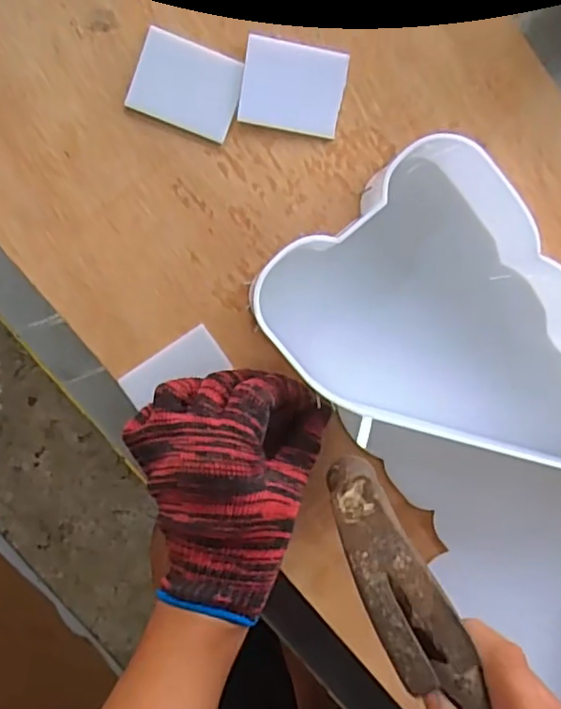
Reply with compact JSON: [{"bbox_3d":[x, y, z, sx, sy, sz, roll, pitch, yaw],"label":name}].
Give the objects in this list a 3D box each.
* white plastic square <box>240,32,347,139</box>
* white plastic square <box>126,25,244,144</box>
[{"bbox_3d":[0.008,-0.164,0.385,0.062,0.005,0.052,8,95,-7],"label":"white plastic square"},{"bbox_3d":[-0.057,-0.163,0.381,0.062,0.006,0.049,20,94,-8],"label":"white plastic square"}]

